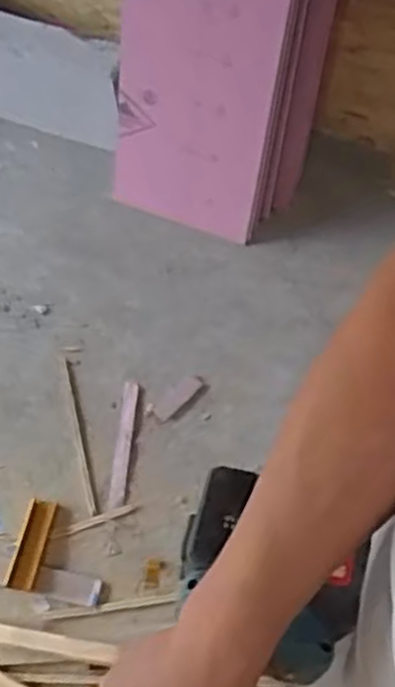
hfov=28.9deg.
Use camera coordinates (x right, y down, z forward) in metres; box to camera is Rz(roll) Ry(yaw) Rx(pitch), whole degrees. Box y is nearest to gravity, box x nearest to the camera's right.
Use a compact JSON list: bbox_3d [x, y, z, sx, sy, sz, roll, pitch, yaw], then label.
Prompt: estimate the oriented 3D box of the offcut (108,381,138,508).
[{"bbox_3d":[-0.137,0.184,1.438,0.027,0.012,0.242,3,61,6],"label":"offcut"}]

